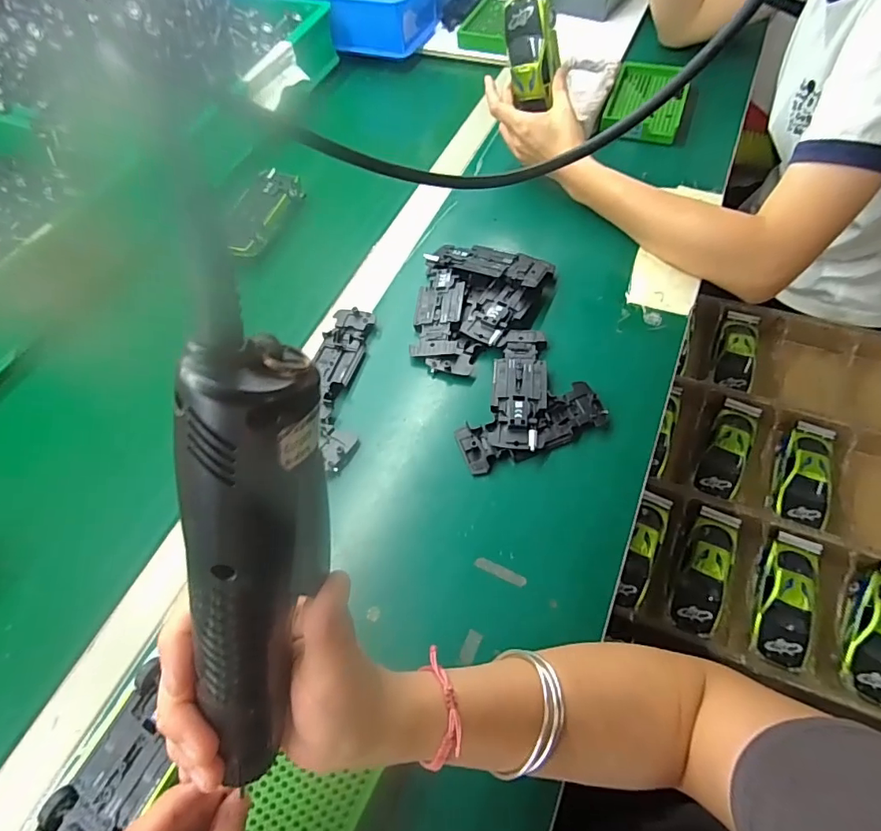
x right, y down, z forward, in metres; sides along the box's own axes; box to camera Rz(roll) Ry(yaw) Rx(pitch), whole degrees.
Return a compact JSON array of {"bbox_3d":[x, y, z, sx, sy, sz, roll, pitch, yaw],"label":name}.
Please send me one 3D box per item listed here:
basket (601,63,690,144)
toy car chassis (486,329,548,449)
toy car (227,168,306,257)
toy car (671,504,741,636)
[{"bbox_3d":[0.274,-0.422,0.657,0.092,0.030,0.176,16,62,13],"label":"basket"},{"bbox_3d":[0.071,-0.026,0.447,0.047,0.014,0.125,4,60,7],"label":"toy car chassis"},{"bbox_3d":[-0.206,-0.231,0.574,0.045,0.031,0.130,13,61,12],"label":"toy car"},{"bbox_3d":[0.279,0.165,0.522,0.049,0.032,0.131,24,64,18],"label":"toy car"}]

